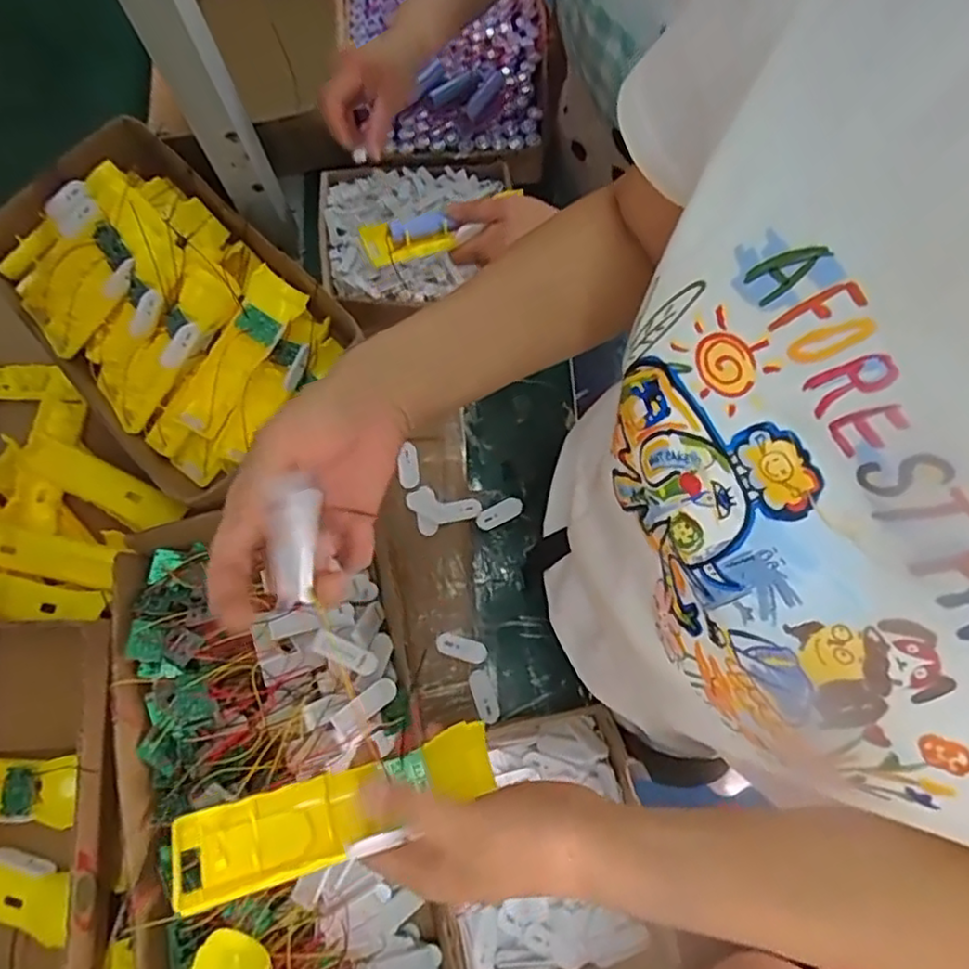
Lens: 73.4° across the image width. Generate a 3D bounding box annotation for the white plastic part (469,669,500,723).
[{"bbox_3d":[0.000,0.203,0.626,0.021,0.004,0.049,-23,74,-6],"label":"white plastic part"}]

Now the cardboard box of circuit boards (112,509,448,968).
[{"bbox_3d":[-0.175,0.237,0.548,0.222,0.083,0.431,-13,74,-3],"label":"cardboard box of circuit boards"}]

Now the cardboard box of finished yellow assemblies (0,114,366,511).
[{"bbox_3d":[-0.315,-0.175,0.633,0.384,0.092,0.234,42,78,12],"label":"cardboard box of finished yellow assemblies"}]

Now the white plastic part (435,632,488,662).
[{"bbox_3d":[-0.022,0.160,0.638,0.049,0.004,0.021,15,74,5],"label":"white plastic part"}]

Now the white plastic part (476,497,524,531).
[{"bbox_3d":[0.016,0.030,0.678,0.051,0.004,0.022,-27,75,-7],"label":"white plastic part"}]

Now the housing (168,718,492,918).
[{"bbox_3d":[-0.072,0.162,0.328,0.159,0.020,0.044,-13,52,-19],"label":"housing"}]

